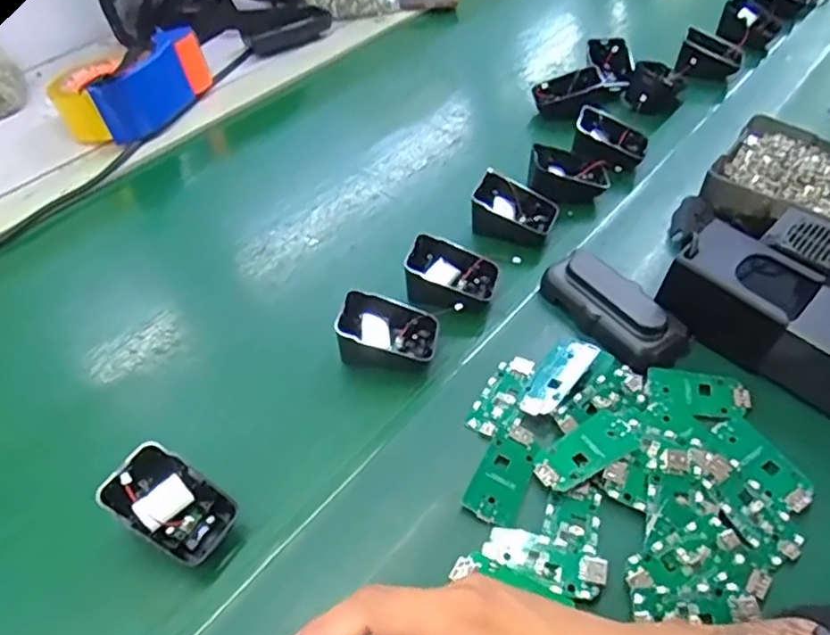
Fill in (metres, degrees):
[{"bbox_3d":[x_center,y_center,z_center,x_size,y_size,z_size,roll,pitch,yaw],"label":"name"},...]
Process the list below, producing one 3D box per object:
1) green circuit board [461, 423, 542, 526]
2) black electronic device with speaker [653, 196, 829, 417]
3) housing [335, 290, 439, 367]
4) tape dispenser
[{"bbox_3d":[0.054,0.092,0.397,0.030,0.004,0.064,19,51,17],"label":"green circuit board"},{"bbox_3d":[0.268,-0.018,0.458,0.161,0.055,0.137,34,56,27],"label":"black electronic device with speaker"},{"bbox_3d":[-0.018,0.011,0.462,0.068,0.038,0.047,1,48,1],"label":"housing"},{"bbox_3d":[-0.301,-0.240,0.690,0.103,0.070,0.145,24,53,21],"label":"tape dispenser"}]

